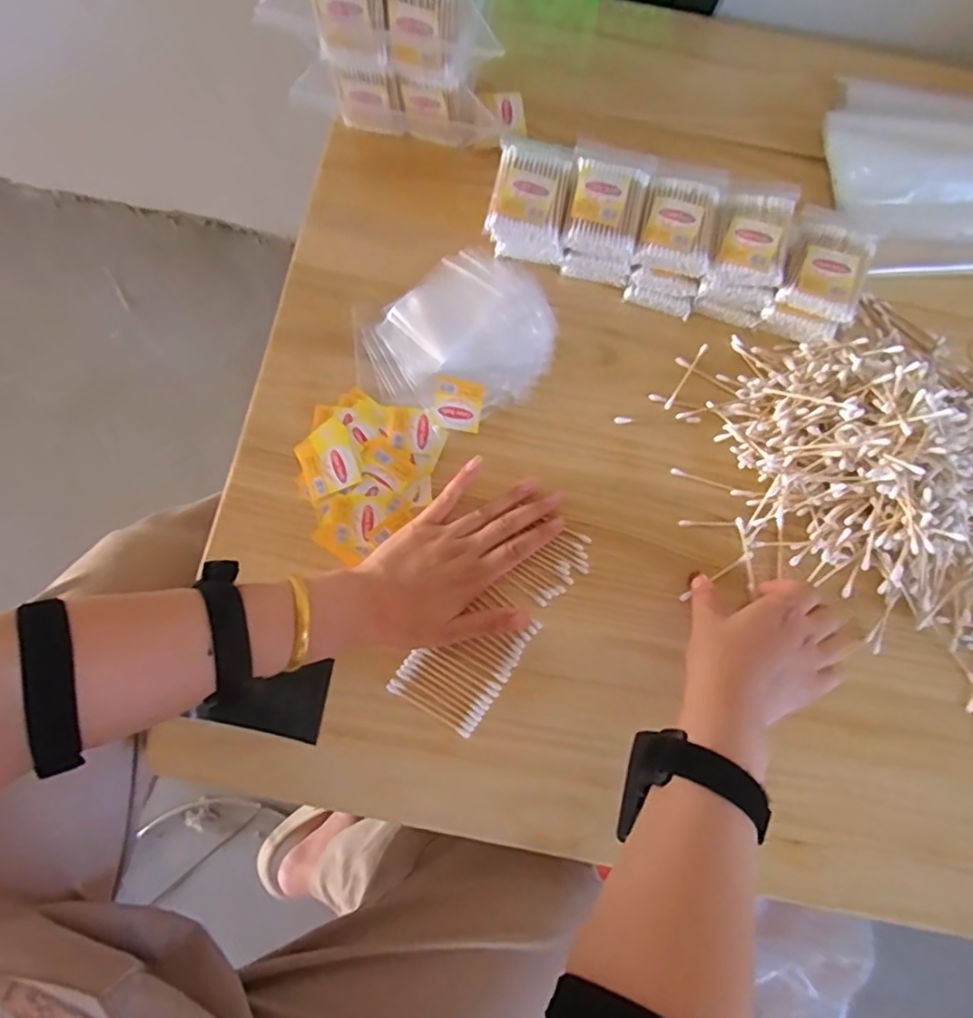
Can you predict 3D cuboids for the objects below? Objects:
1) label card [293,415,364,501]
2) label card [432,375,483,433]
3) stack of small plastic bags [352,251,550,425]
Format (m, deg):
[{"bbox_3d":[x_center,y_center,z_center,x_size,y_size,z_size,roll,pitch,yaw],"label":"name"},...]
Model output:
[{"bbox_3d":[-0.131,-0.041,0.495,0.044,0.005,0.058,-23,80,-6],"label":"label card"},{"bbox_3d":[-0.024,-0.086,0.505,0.039,0.004,0.042,9,90,-9],"label":"label card"},{"bbox_3d":[-0.026,-0.143,0.510,0.165,0.021,0.134,-28,80,-7],"label":"stack of small plastic bags"}]

